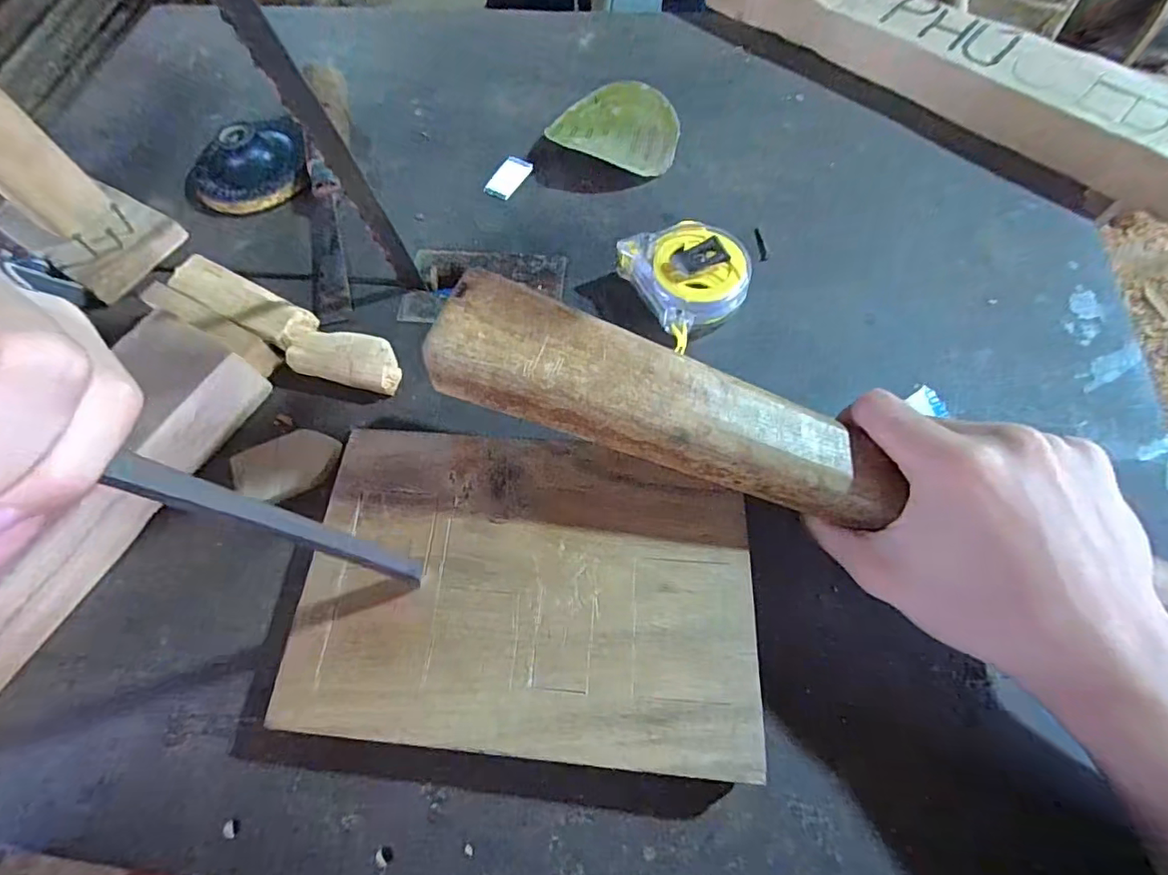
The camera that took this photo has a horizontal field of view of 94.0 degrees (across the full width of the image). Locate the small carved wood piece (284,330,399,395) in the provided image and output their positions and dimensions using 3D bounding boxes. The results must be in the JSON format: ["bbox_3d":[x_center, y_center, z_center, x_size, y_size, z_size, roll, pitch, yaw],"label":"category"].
[{"bbox_3d":[-0.142,-0.045,0.325,0.066,0.025,0.027,13,66,9],"label":"small carved wood piece"}]

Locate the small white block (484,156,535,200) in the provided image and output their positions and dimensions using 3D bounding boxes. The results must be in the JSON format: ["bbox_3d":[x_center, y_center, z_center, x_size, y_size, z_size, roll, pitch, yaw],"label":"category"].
[{"bbox_3d":[-0.056,-0.192,0.406,0.022,0.007,0.040,28,69,15],"label":"small white block"}]

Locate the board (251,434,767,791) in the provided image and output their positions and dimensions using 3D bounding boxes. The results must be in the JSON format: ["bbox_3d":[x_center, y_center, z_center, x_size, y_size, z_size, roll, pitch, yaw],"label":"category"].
[{"bbox_3d":[-0.026,0.072,0.263,0.203,0.029,0.139,3,65,4],"label":"board"}]

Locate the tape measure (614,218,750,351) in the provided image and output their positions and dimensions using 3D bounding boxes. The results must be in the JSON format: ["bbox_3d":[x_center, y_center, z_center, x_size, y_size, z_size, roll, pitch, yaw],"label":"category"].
[{"bbox_3d":[0.065,-0.099,0.336,0.063,0.033,0.076,-27,67,-10],"label":"tape measure"}]

